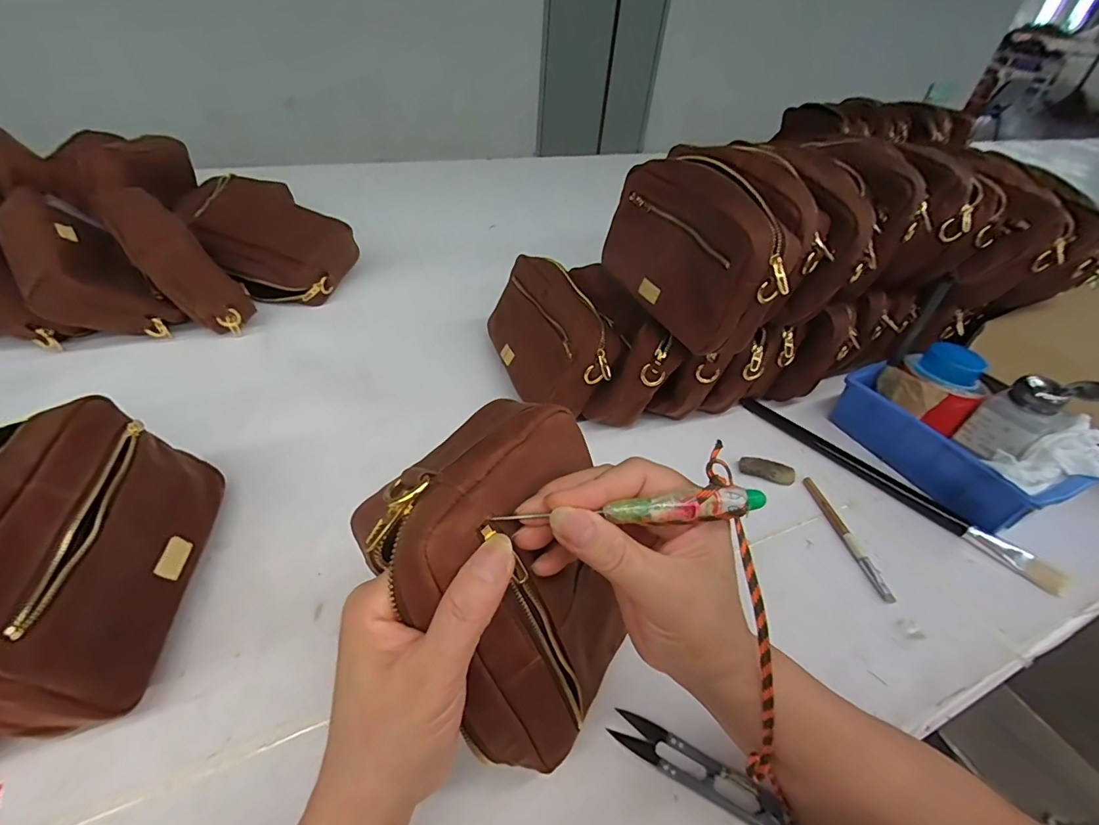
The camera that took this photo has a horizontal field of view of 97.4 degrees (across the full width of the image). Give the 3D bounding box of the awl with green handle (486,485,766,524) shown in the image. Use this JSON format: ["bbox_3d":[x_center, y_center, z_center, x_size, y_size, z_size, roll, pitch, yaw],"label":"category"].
[{"bbox_3d":[0.033,0.042,0.211,0.120,0.009,0.011,-5,41,3],"label":"awl with green handle"}]

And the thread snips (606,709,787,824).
[{"bbox_3d":[0.089,0.218,0.296,0.104,0.009,0.022,23,44,19],"label":"thread snips"}]

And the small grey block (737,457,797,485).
[{"bbox_3d":[0.221,0.059,0.489,0.054,0.011,0.023,17,43,12],"label":"small grey block"}]

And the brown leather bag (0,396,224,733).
[{"bbox_3d":[-0.301,0.088,0.297,0.109,0.136,0.178,-4,42,-11],"label":"brown leather bag"}]

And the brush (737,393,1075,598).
[{"bbox_3d":[0.335,0.067,0.489,0.021,0.013,0.302,-29,52,-33],"label":"brush"}]

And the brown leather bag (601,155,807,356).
[{"bbox_3d":[0.133,-0.153,0.448,0.070,0.124,0.203,-14,46,-21],"label":"brown leather bag"}]

